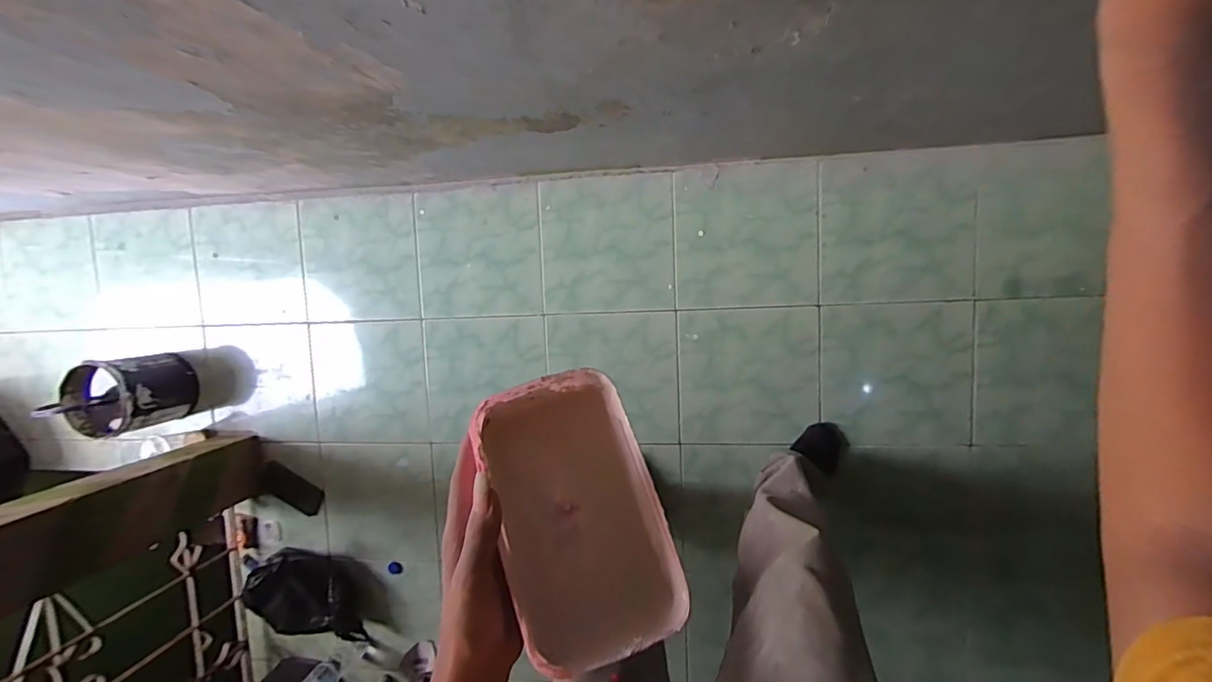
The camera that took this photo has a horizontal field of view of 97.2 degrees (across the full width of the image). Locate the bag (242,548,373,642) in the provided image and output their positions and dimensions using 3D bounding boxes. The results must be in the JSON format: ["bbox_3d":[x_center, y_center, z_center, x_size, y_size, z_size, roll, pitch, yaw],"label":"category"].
[{"bbox_3d":[-0.733,0.628,1.319,0.241,0.143,0.262,0,96,10],"label":"bag"}]

